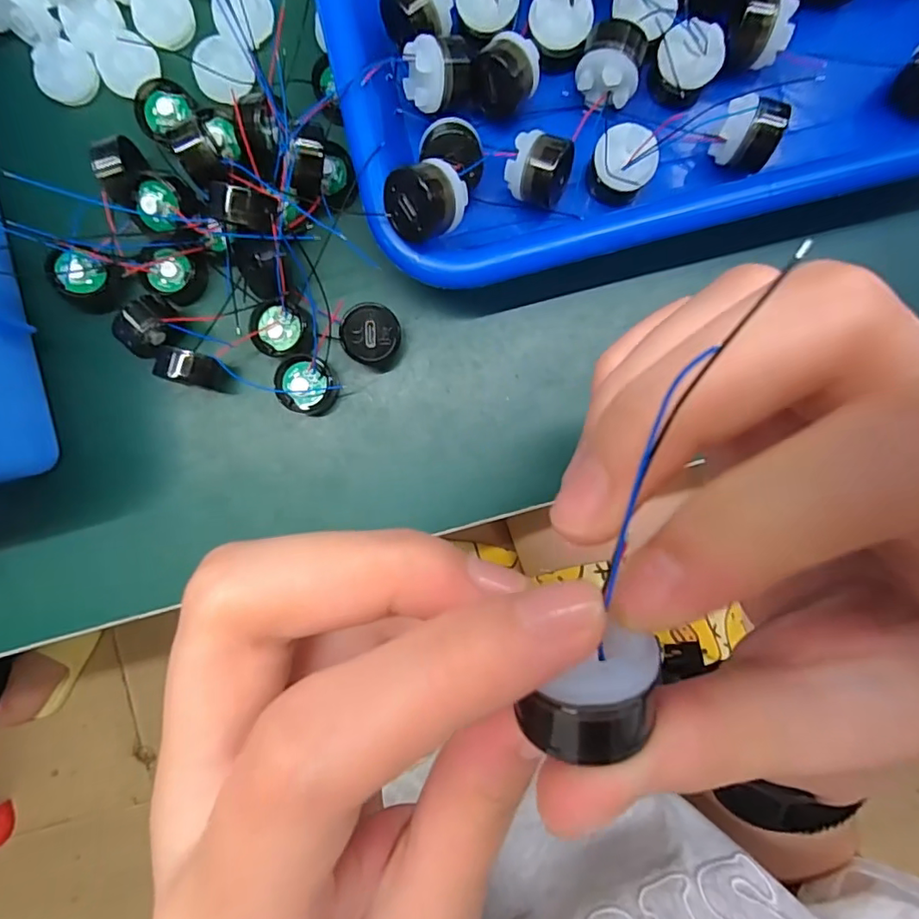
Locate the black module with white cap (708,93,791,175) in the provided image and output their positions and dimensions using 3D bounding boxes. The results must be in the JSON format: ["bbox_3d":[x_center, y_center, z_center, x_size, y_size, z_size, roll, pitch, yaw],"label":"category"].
[{"bbox_3d":[0.097,-0.109,0.182,0.017,0.017,0.018,12,90,1],"label":"black module with white cap"}]

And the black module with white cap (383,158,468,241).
[{"bbox_3d":[-0.010,-0.078,0.165,0.024,0.020,0.020,-15,95,0],"label":"black module with white cap"}]

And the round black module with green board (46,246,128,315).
[{"bbox_3d":[-0.134,-0.064,0.193,0.022,0.008,0.021,0,90,1],"label":"round black module with green board"}]

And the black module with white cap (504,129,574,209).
[{"bbox_3d":[0.027,-0.098,0.187,0.021,0.019,0.020,17,90,1],"label":"black module with white cap"}]

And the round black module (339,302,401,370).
[{"bbox_3d":[-0.031,-0.044,0.195,0.020,0.017,0.021,0,90,1],"label":"round black module"}]

